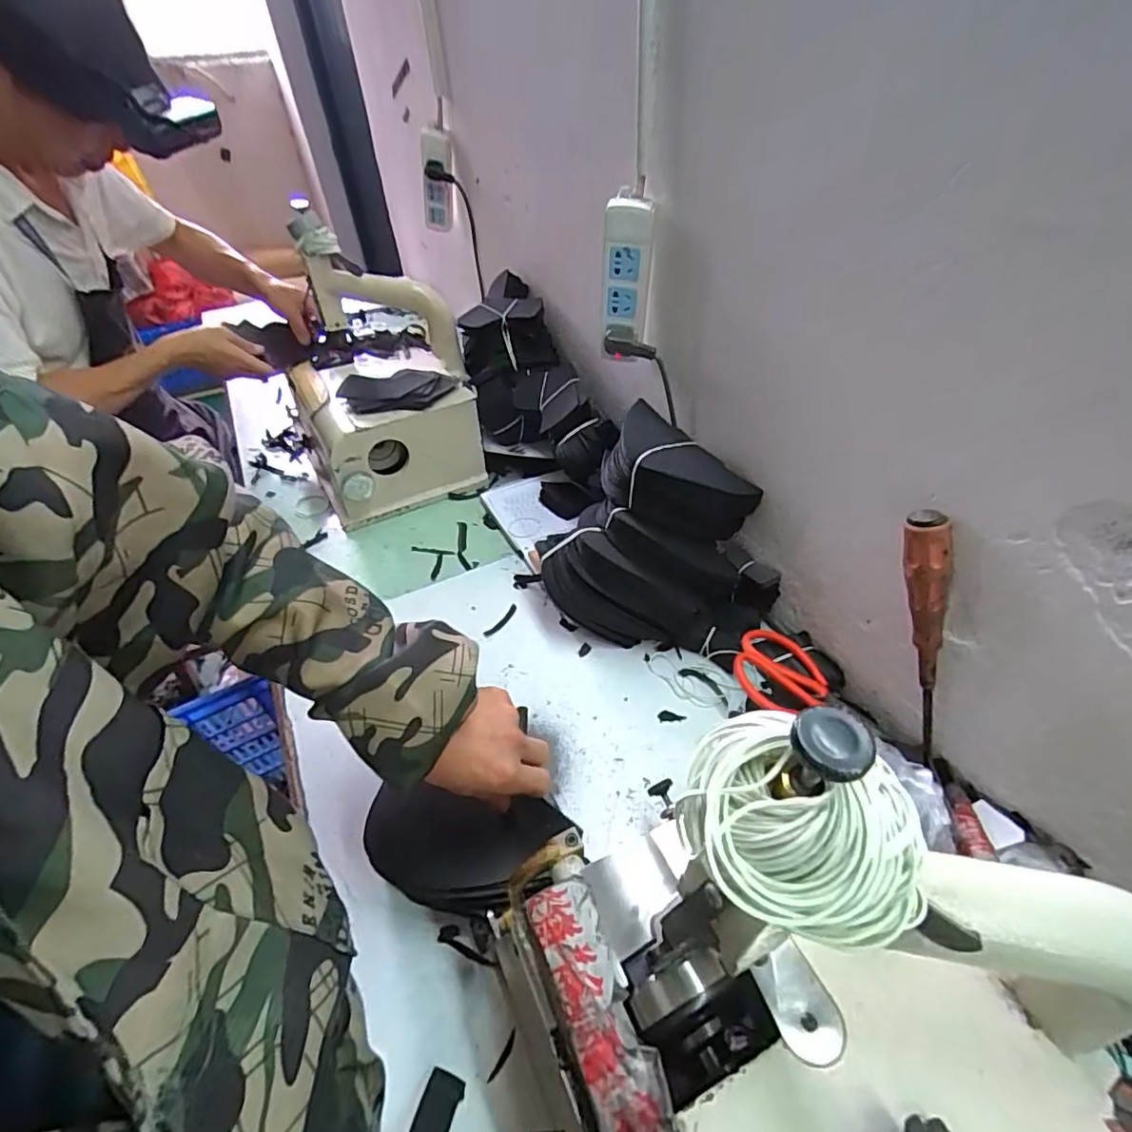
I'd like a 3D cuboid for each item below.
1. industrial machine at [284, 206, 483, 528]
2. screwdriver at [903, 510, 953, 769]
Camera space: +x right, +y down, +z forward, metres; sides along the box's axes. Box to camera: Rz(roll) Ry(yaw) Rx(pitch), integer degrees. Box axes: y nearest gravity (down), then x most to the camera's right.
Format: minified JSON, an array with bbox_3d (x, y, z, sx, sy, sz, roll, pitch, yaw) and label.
[{"bbox_3d":[-0.293,-0.298,0.875,0.272,0.310,0.306,-22,47,-18],"label":"industrial machine"},{"bbox_3d":[0.305,0.068,0.473,0.024,0.247,0.028,-31,29,-25],"label":"screwdriver"}]

